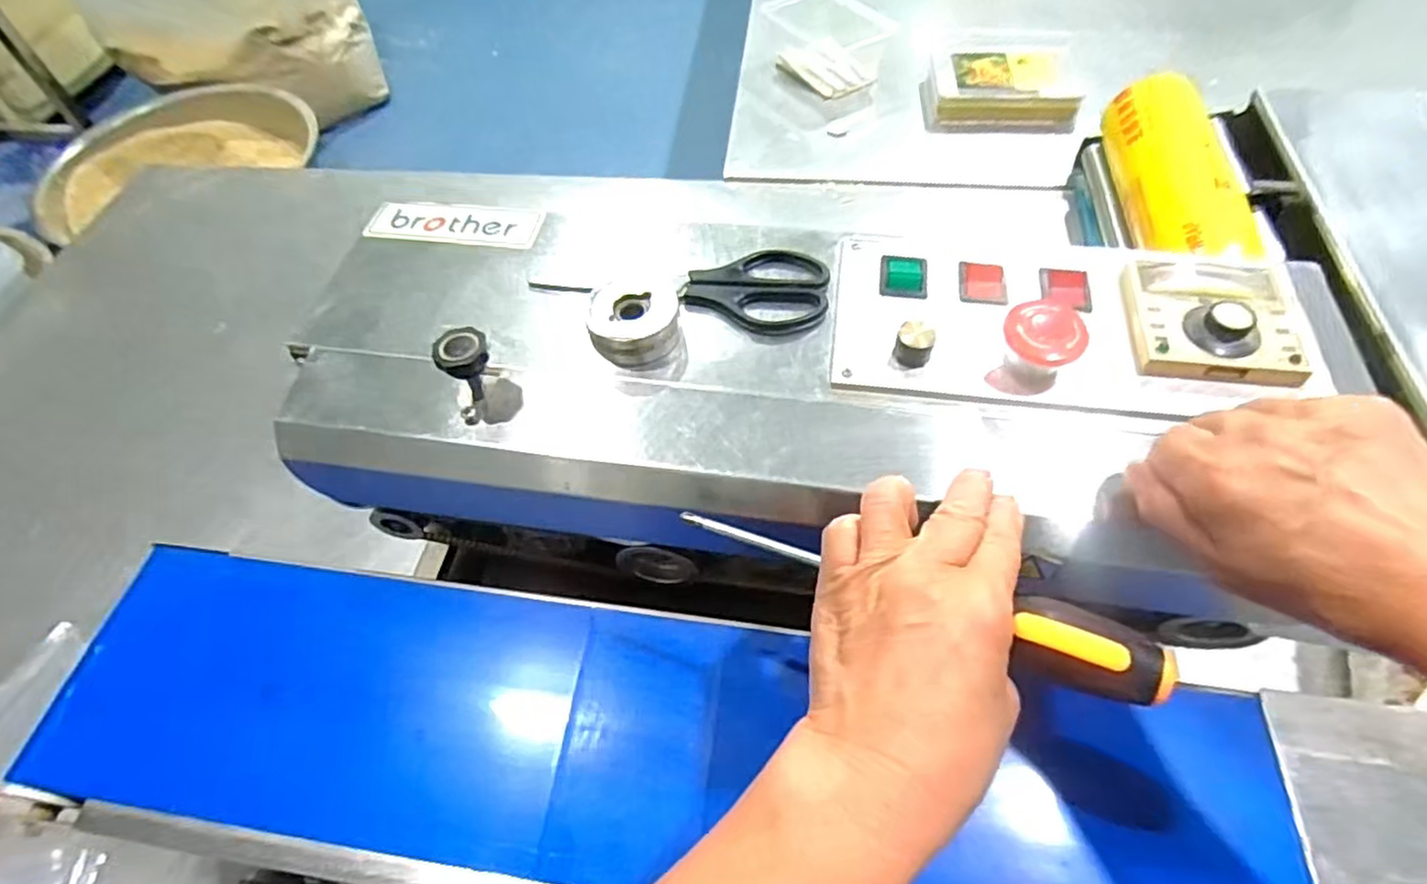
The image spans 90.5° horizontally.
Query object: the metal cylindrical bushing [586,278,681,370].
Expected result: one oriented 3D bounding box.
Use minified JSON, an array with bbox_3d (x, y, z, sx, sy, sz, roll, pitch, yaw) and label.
[{"bbox_3d":[-0.040,-0.064,0.370,0.048,0.023,0.045,-1,55,1],"label":"metal cylindrical bushing"}]

